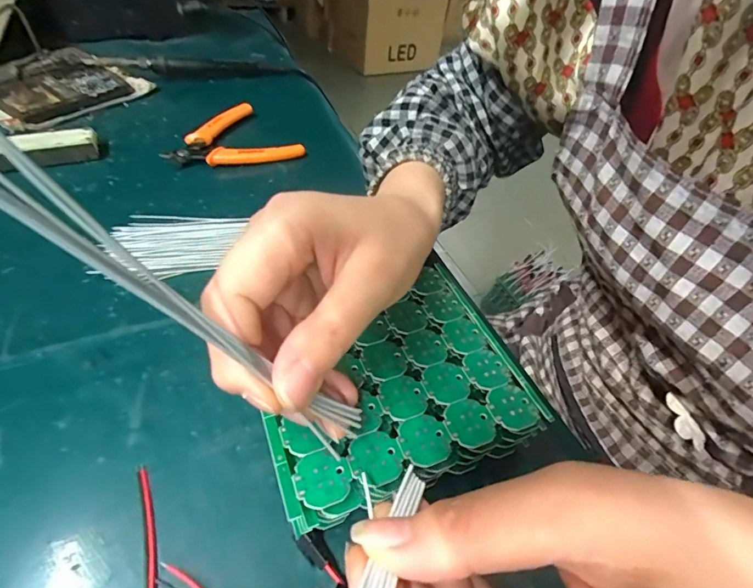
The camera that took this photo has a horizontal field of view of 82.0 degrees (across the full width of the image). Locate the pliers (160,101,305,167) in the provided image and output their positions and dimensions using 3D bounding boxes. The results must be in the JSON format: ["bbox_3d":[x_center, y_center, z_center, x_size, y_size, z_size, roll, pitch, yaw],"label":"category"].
[{"bbox_3d":[-0.140,-0.158,0.425,0.120,0.020,0.093,-9,46,-15],"label":"pliers"}]

